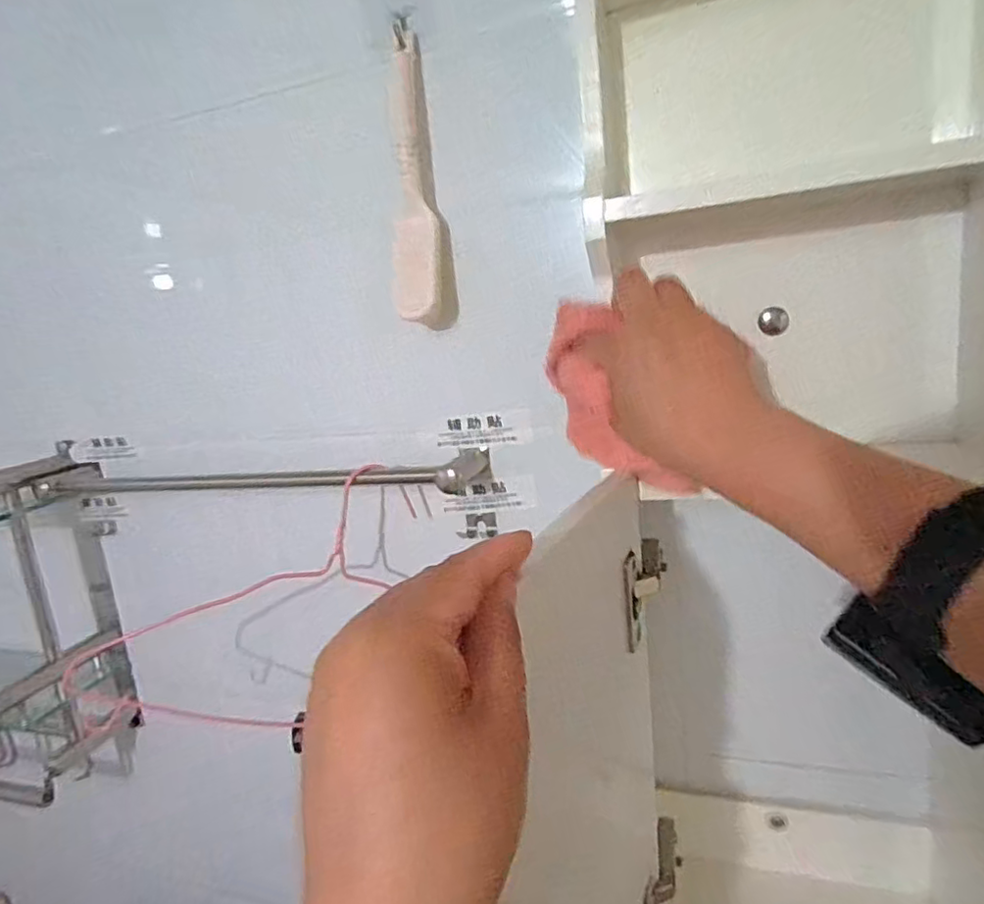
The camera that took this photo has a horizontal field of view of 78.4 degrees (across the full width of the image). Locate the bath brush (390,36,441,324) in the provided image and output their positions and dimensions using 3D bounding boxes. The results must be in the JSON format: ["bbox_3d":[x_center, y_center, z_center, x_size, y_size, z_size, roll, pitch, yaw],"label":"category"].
[{"bbox_3d":[-0.064,-0.210,0.473,0.039,0.205,0.049,-7,11,-7],"label":"bath brush"}]

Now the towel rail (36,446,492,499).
[{"bbox_3d":[-0.246,0.028,0.589,0.503,0.031,0.062,-2,12,18],"label":"towel rail"}]

